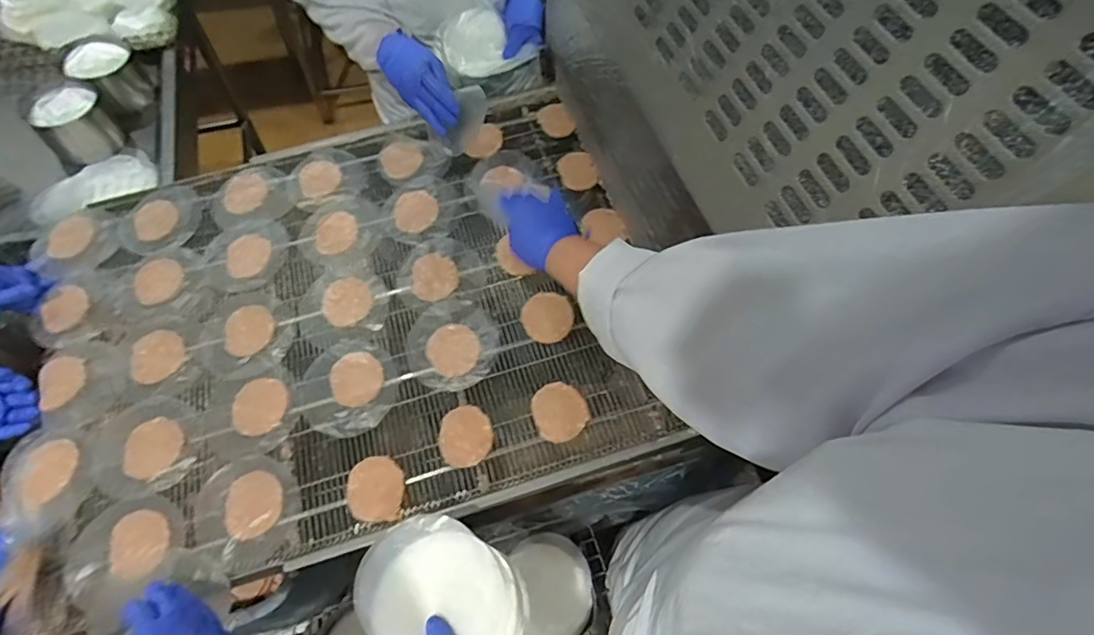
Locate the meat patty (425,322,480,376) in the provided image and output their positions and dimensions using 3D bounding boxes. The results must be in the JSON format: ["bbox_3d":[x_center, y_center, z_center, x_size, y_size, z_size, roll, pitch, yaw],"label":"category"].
[{"bbox_3d":[-0.121,0.041,0.693,0.064,0.009,0.069,1,61,-3],"label":"meat patty"}]

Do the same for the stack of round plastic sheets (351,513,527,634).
[{"bbox_3d":[-0.099,0.260,0.497,0.161,0.022,0.121,33,64,15],"label":"stack of round plastic sheets"}]

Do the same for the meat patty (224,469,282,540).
[{"bbox_3d":[-0.332,0.210,0.606,0.061,0.010,0.068,-8,61,-8],"label":"meat patty"}]

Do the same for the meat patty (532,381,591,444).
[{"bbox_3d":[0.016,0.112,0.646,0.063,0.012,0.068,1,61,-3],"label":"meat patty"}]

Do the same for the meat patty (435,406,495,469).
[{"bbox_3d":[-0.097,0.141,0.639,0.064,0.009,0.070,1,61,-3],"label":"meat patty"}]

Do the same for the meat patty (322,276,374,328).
[{"bbox_3d":[-0.271,-0.023,0.729,0.066,0.004,0.076,-33,67,-20],"label":"meat patty"}]

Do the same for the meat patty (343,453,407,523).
[{"bbox_3d":[-0.198,0.196,0.613,0.065,0.009,0.071,1,61,-3],"label":"meat patty"}]

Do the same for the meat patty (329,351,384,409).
[{"bbox_3d":[-0.240,0.077,0.677,0.063,0.006,0.074,-20,64,-14],"label":"meat patty"}]

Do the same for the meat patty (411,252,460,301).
[{"bbox_3d":[-0.155,-0.059,0.740,0.063,0.005,0.072,-8,61,-8],"label":"meat patty"}]

